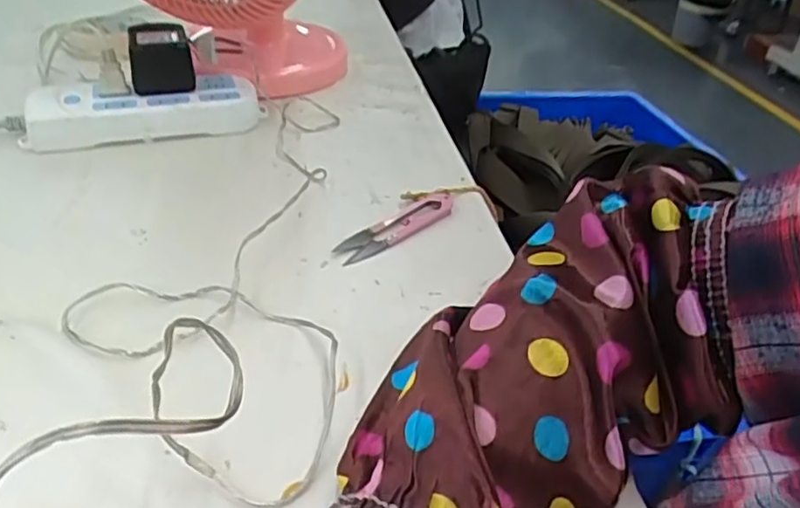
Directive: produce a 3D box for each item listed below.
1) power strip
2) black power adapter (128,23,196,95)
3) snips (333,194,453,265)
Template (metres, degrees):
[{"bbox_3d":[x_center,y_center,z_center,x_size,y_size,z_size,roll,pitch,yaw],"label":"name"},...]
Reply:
[{"bbox_3d":[-0.219,-0.126,0.571,0.189,0.037,0.060,-6,36,-17],"label":"power strip"},{"bbox_3d":[-0.211,-0.173,0.579,0.053,0.048,0.070,-6,36,-16],"label":"black power adapter"},{"bbox_3d":[-0.002,-0.020,0.459,0.027,0.012,0.103,31,42,32],"label":"snips"}]

